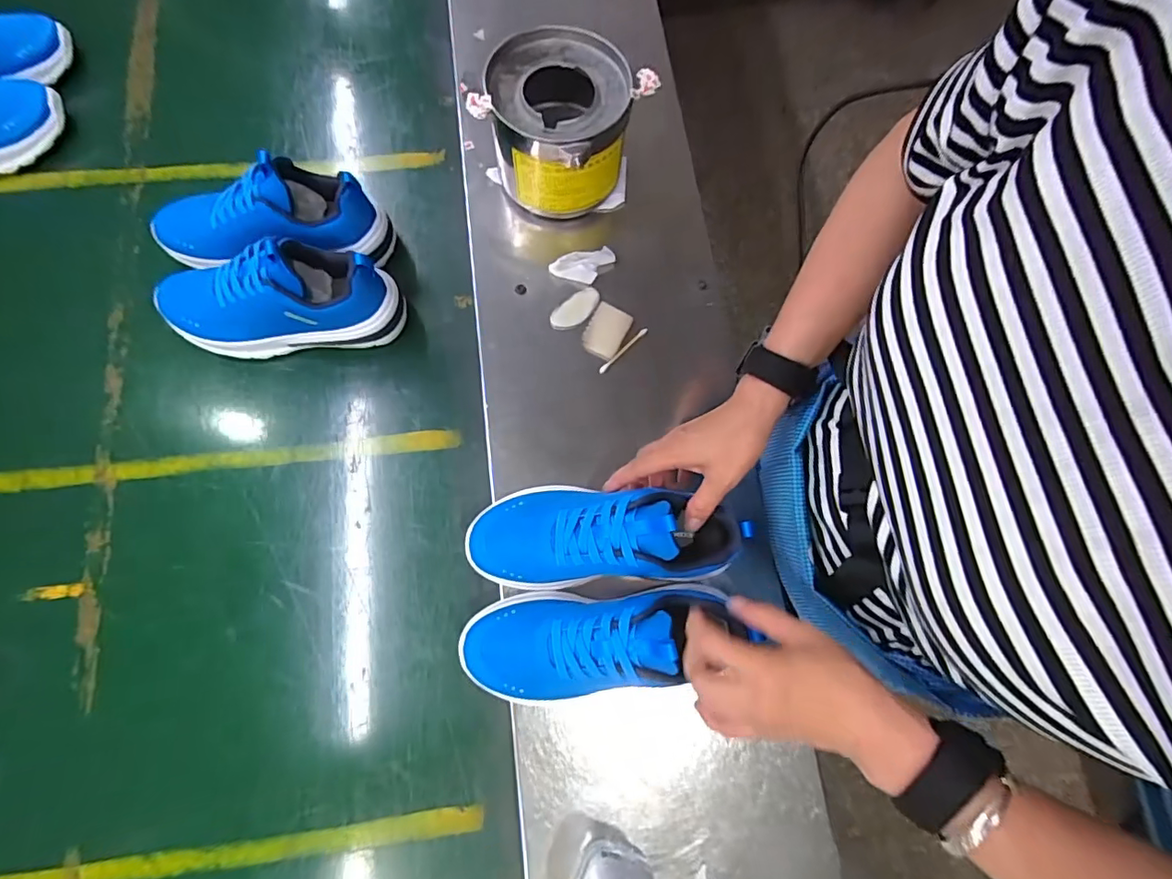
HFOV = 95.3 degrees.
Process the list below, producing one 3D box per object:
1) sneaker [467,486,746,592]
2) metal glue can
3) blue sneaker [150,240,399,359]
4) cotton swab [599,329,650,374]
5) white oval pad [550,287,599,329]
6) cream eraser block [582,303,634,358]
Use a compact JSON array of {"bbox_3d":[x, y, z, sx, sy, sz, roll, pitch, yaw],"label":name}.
[{"bbox_3d":[0.013,0.078,0.453,0.226,0.097,0.089,-2,75,11],"label":"sneaker"},{"bbox_3d":[-0.028,-0.317,0.561,0.133,0.125,0.136,1,75,-4],"label":"metal glue can"},{"bbox_3d":[-0.313,-0.147,0.535,0.236,0.118,0.094,-3,75,-5],"label":"blue sneaker"},{"bbox_3d":[0.040,-0.095,0.564,0.072,0.004,0.007,-44,81,-11],"label":"cotton swab"},{"bbox_3d":[-0.010,-0.140,0.573,0.060,0.005,0.029,-41,82,-13],"label":"white oval pad"},{"bbox_3d":[0.022,-0.116,0.569,0.041,0.004,0.056,25,76,4],"label":"cream eraser block"}]

